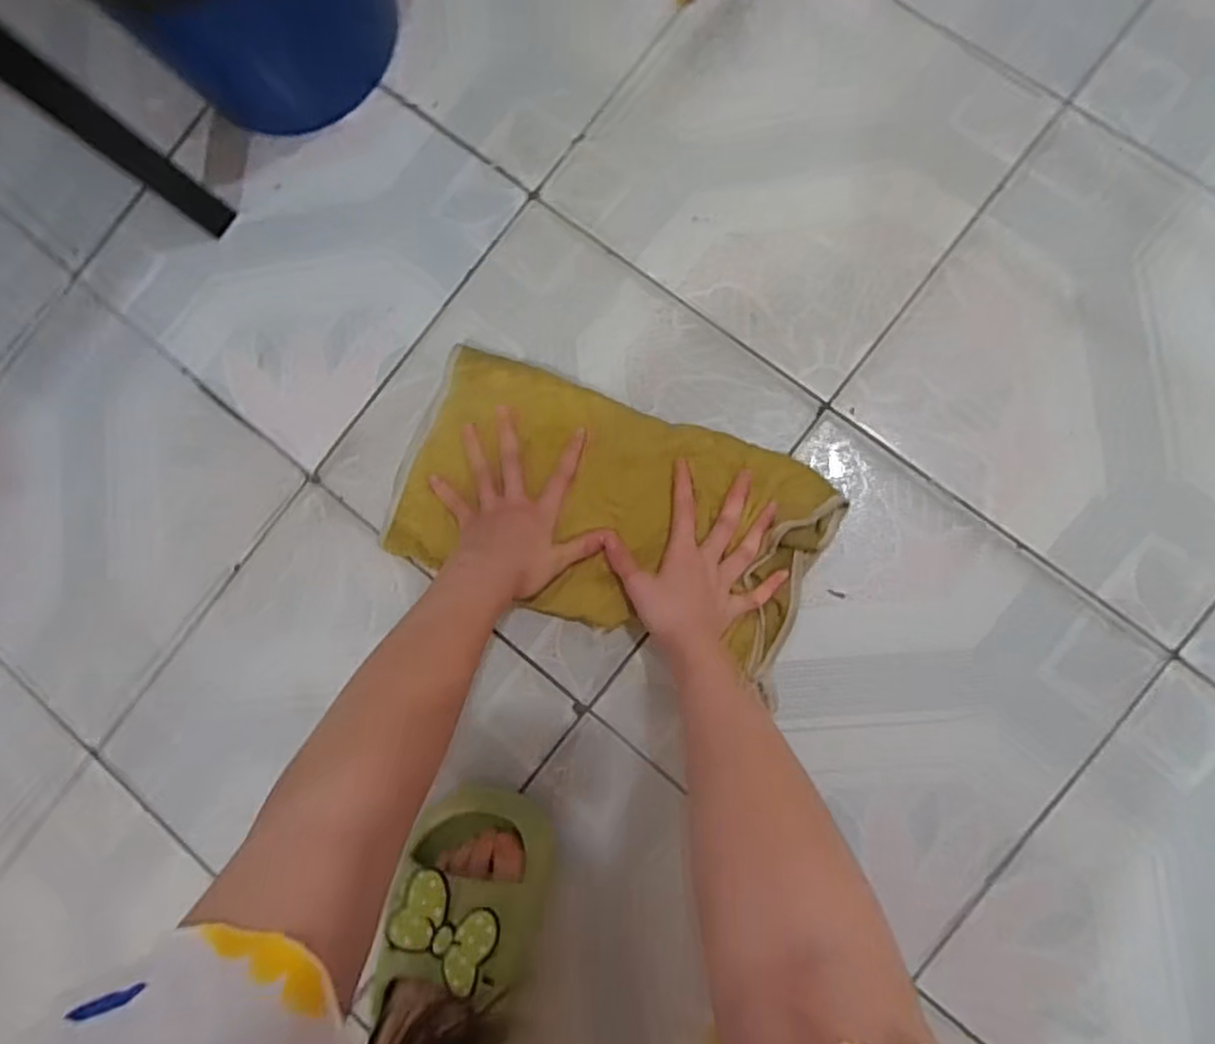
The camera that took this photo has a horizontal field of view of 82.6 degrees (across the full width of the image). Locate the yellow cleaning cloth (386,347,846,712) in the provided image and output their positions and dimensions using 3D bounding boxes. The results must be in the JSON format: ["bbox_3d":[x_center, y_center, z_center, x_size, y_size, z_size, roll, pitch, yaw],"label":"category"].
[{"bbox_3d":[-0.003,-0.010,0.537,0.329,0.025,0.176,18,87,7],"label":"yellow cleaning cloth"}]

